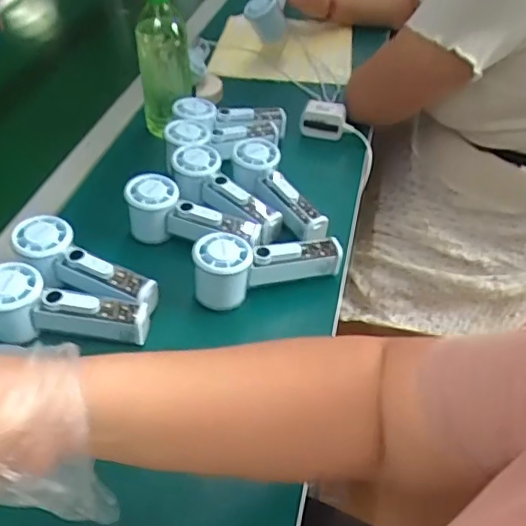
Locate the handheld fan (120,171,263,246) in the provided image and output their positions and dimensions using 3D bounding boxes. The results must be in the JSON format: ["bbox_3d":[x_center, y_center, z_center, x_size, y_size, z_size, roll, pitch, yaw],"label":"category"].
[{"bbox_3d":[-0.074,-0.052,0.610,0.149,0.058,0.052,10,45,12],"label":"handheld fan"}]

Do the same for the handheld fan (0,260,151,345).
[{"bbox_3d":[-0.183,0.046,0.523,0.155,0.058,0.052,12,44,-6],"label":"handheld fan"}]

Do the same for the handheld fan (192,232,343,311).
[{"bbox_3d":[0.003,0.004,0.569,0.153,0.065,0.052,-6,42,-23],"label":"handheld fan"}]

